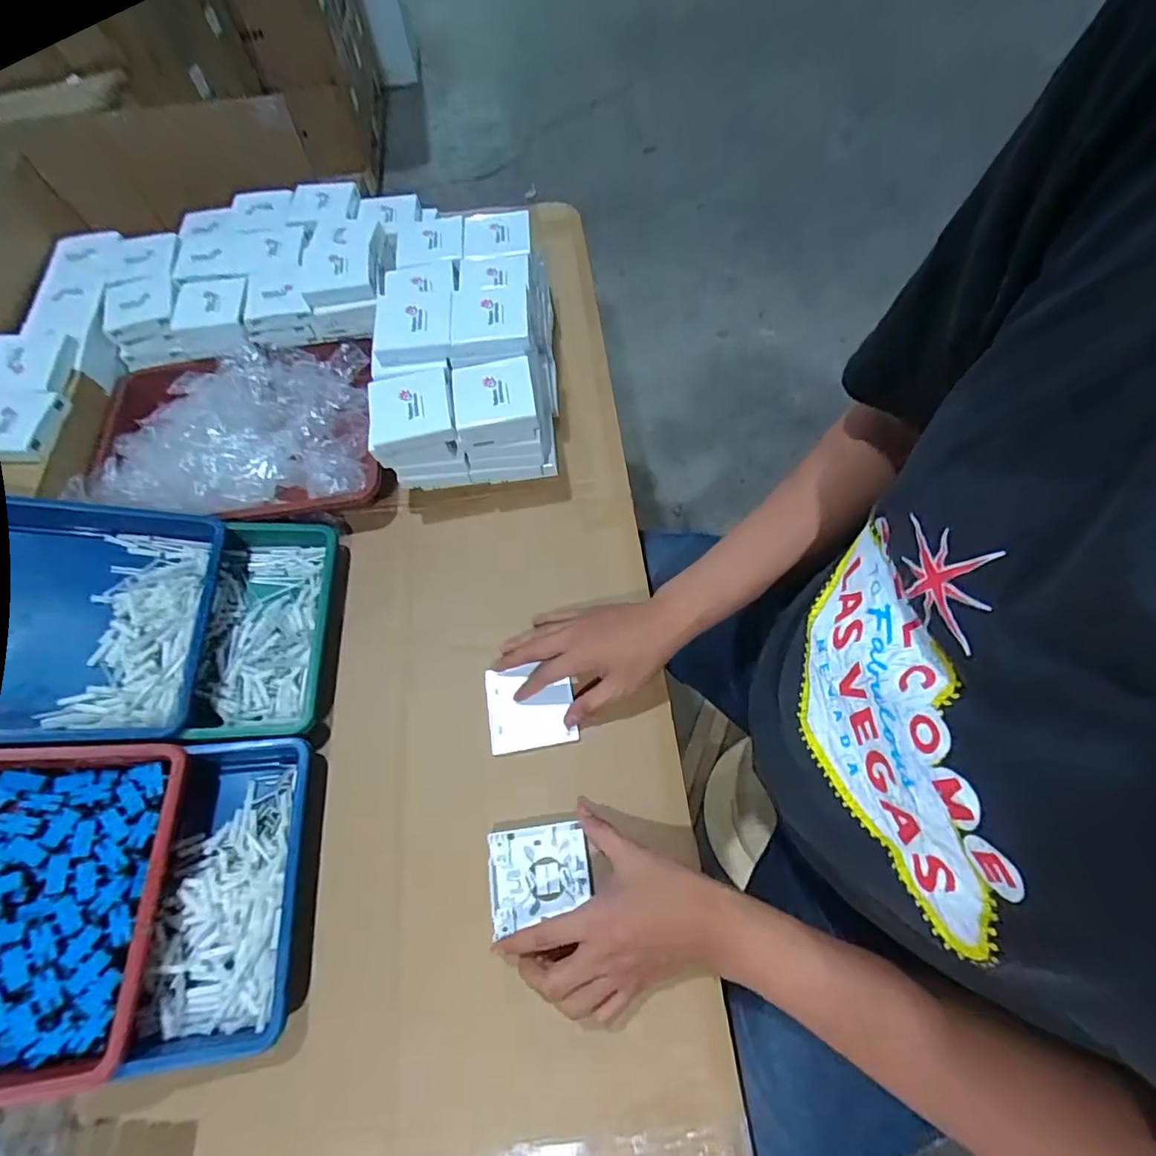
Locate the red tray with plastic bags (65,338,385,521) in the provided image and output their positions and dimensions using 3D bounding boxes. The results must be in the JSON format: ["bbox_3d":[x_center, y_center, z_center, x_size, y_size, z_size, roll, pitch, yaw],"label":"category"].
[{"bbox_3d":[-0.415,-0.178,0.674,0.354,0.076,0.250,-4,63,2],"label":"red tray with plastic bags"}]

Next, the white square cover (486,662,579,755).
[{"bbox_3d":[-0.048,0.129,0.549,0.086,0.015,0.080,-8,63,0],"label":"white square cover"}]

